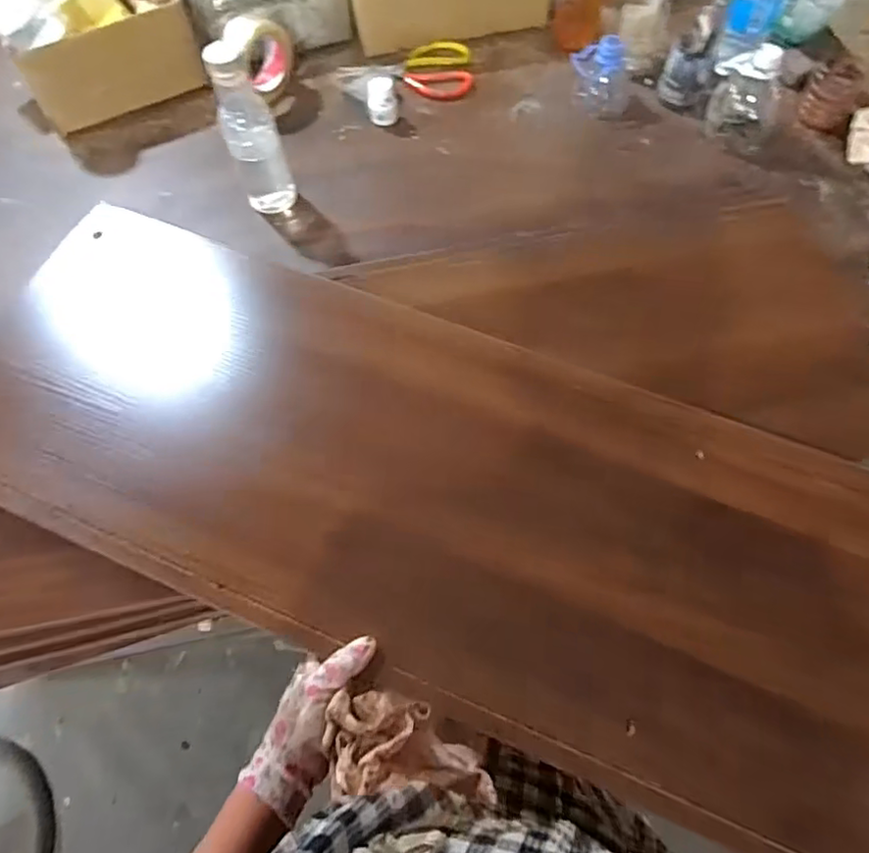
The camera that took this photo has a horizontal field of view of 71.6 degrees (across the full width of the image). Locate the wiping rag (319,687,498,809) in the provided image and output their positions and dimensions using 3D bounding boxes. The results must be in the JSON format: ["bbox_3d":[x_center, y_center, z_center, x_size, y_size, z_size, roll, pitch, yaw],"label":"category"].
[{"bbox_3d":[-0.019,0.244,0.443,0.125,0.047,0.070,19,65,1],"label":"wiping rag"}]

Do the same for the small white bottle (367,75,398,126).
[{"bbox_3d":[-0.078,-0.483,0.897,0.044,0.052,0.038,-11,63,-2],"label":"small white bottle"}]

